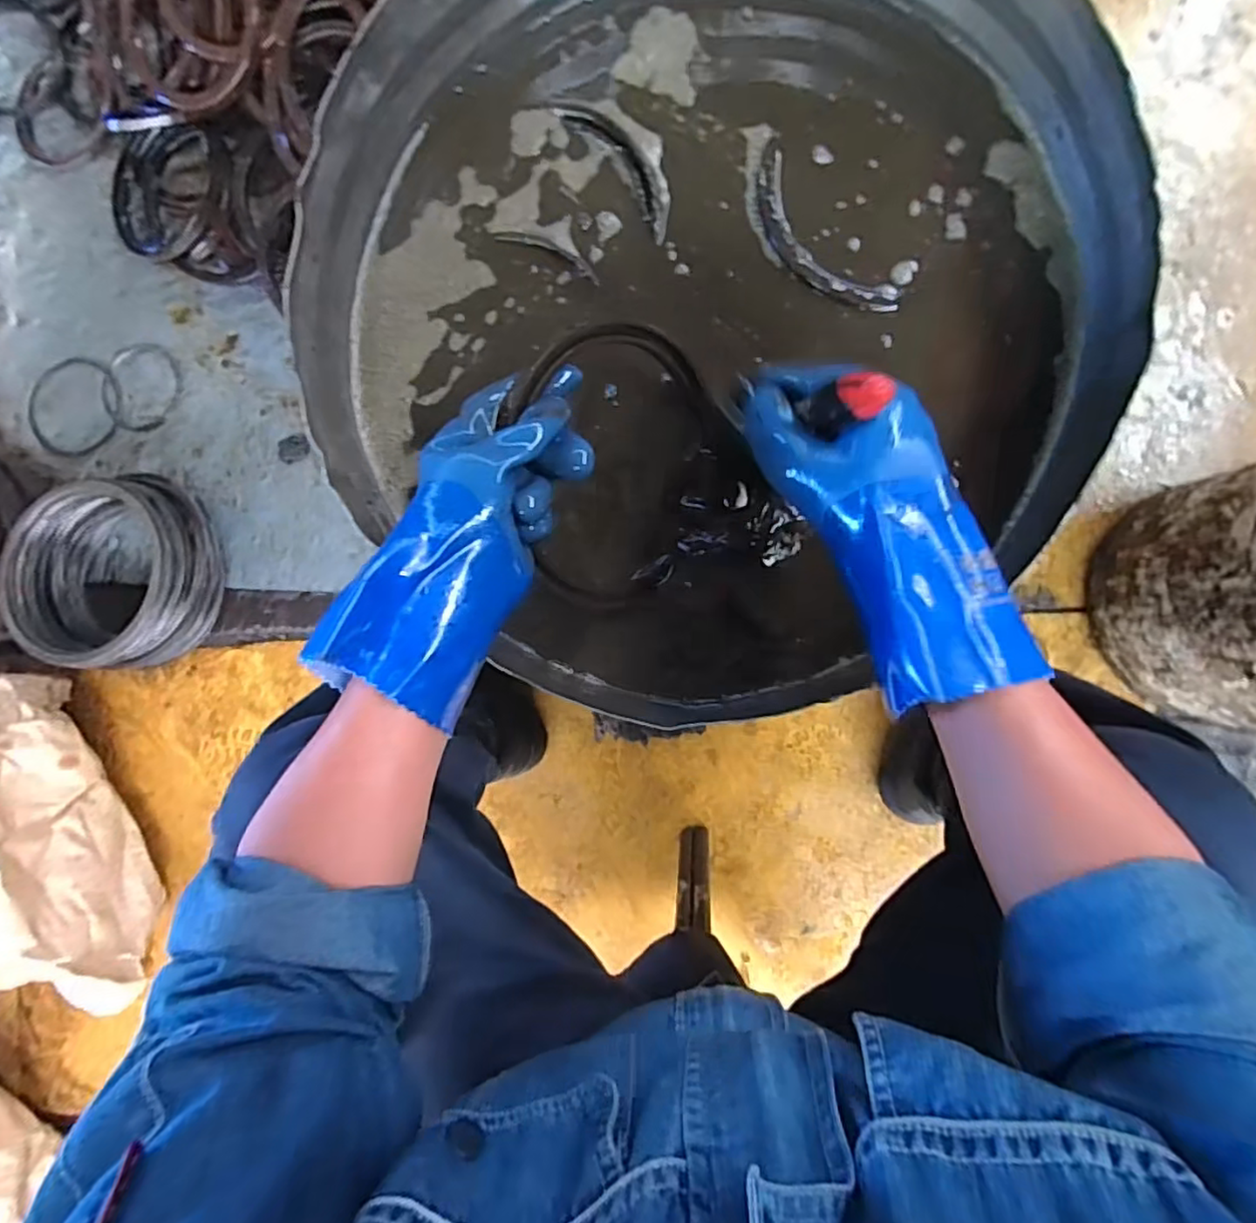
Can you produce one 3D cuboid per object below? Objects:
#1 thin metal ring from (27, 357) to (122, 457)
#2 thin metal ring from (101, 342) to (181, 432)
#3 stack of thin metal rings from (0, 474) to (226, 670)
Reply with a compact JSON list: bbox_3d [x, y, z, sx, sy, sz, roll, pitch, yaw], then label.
[{"bbox_3d":[-0.717,-0.269,0.843,0.134,0.004,0.128,0,90,7],"label":"thin metal ring"},{"bbox_3d":[-0.629,-0.291,0.834,0.101,0.009,0.113,28,93,6],"label":"thin metal ring"},{"bbox_3d":[-0.593,-0.046,0.761,0.208,0.103,0.217,-8,90,6],"label":"stack of thin metal rings"}]

